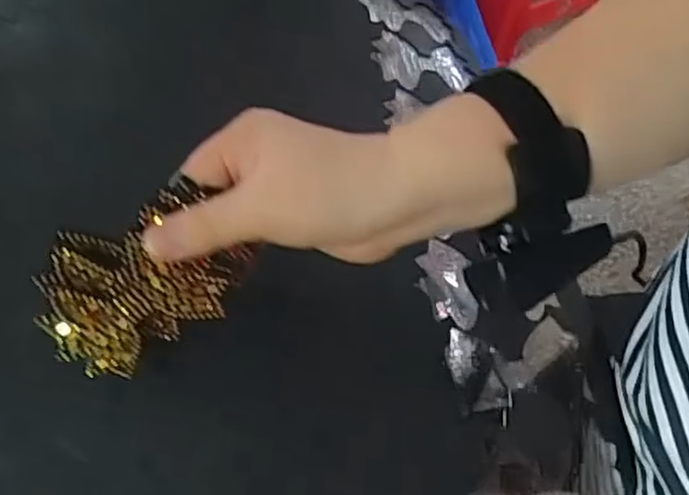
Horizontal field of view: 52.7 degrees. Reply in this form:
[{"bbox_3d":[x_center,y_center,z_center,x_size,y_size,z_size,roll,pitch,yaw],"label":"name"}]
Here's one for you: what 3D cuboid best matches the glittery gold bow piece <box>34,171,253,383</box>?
[{"bbox_3d":[-0.093,0.016,0.314,0.089,0.070,0.009,-32,31,-3],"label":"glittery gold bow piece"}]

